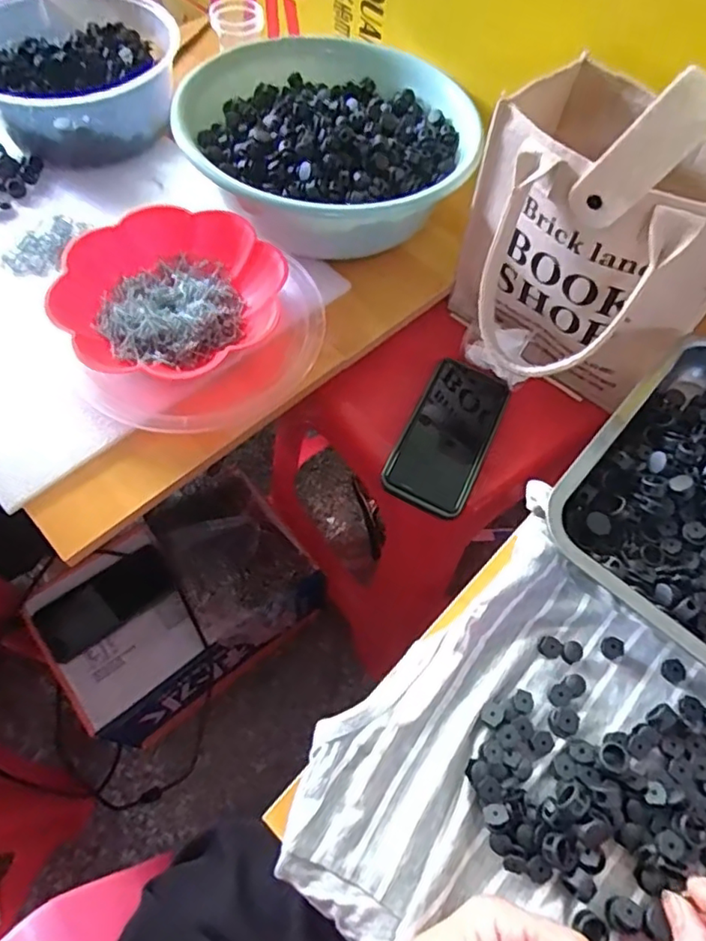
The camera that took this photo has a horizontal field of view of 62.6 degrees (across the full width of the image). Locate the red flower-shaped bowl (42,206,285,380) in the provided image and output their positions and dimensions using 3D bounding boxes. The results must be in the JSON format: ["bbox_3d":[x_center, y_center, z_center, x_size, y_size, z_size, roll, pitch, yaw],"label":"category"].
[{"bbox_3d":[-0.168,-0.164,0.541,0.199,0.050,0.173,-31,68,-18],"label":"red flower-shaped bowl"}]

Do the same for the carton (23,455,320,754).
[{"bbox_3d":[-0.237,0.193,0.821,0.323,0.231,0.220,-35,69,-20],"label":"carton"}]

